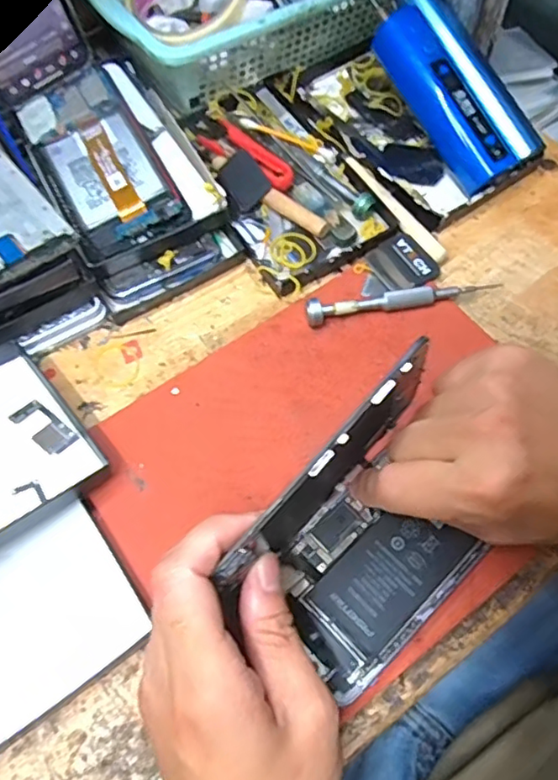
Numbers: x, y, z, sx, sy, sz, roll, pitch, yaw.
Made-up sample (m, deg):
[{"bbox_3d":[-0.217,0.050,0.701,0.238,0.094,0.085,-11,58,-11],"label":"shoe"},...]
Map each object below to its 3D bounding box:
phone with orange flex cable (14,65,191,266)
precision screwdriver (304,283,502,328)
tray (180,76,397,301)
[{"bbox_3d":[-0.124,-0.158,0.412,0.074,0.010,0.153,-28,70,-6],"label":"phone with orange flex cable"},{"bbox_3d":[0.080,-0.057,0.378,0.129,0.016,0.012,-11,64,-5],"label":"precision screwdriver"},{"bbox_3d":[0.000,-0.154,0.428,0.097,0.023,0.173,-28,67,-13],"label":"tray"}]

